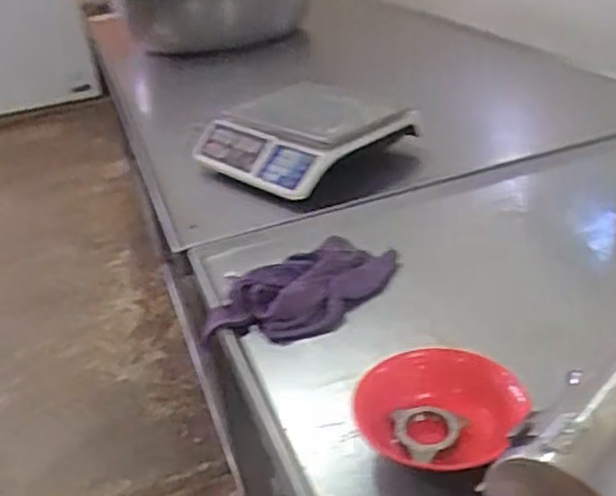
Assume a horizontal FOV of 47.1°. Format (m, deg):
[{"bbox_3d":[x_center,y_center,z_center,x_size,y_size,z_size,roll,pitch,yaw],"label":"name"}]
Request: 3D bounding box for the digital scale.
[{"bbox_3d":[-0.005,-0.222,1.411,0.303,0.128,0.387,21,39,38],"label":"digital scale"}]

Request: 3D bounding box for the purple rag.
[{"bbox_3d":[-0.003,0.059,0.984,0.303,0.064,0.157,-15,31,-15],"label":"purple rag"}]

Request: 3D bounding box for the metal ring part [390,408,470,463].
[{"bbox_3d":[0.122,0.186,0.739,0.064,0.024,0.068,35,53,26],"label":"metal ring part"}]

